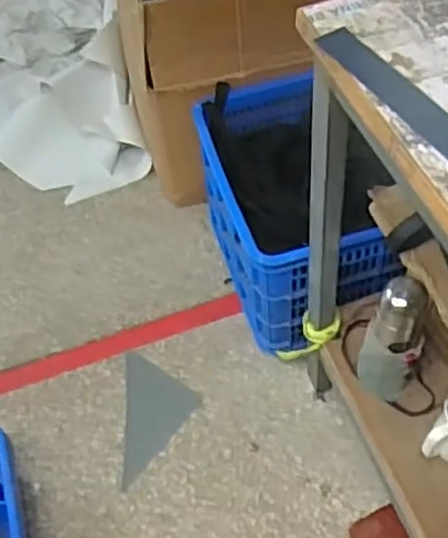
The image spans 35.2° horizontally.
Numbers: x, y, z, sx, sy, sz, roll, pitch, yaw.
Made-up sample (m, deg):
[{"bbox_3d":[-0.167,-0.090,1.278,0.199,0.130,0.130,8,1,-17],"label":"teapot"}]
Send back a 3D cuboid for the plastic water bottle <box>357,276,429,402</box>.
[{"bbox_3d":[0.236,0.107,0.986,0.081,0.220,0.058,11,56,13],"label":"plastic water bottle"}]

